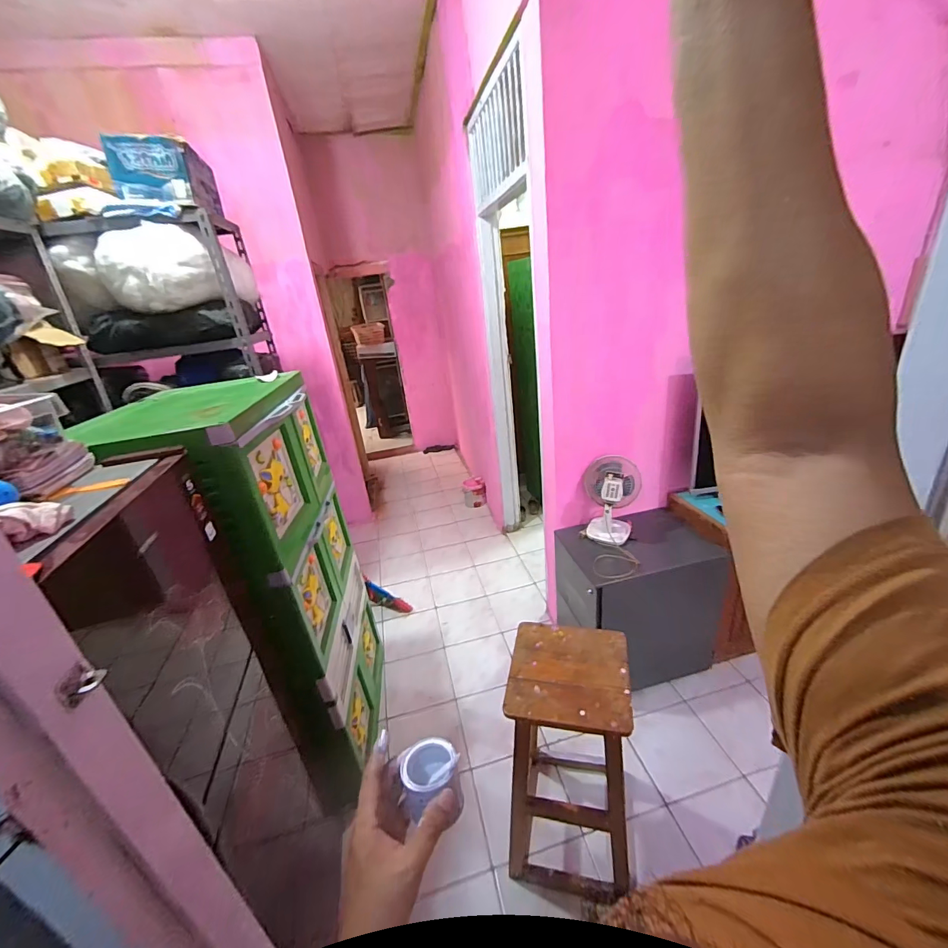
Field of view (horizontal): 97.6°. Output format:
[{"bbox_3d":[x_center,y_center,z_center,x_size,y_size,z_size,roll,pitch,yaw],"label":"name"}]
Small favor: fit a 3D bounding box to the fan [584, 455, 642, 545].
[{"bbox_3d":[0.566,0.120,1.704,0.218,0.330,0.162,1,25,18],"label":"fan"}]

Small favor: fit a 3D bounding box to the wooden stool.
[{"bbox_3d":[0.267,0.832,1.198,0.300,0.740,0.306,0,25,17],"label":"wooden stool"}]

